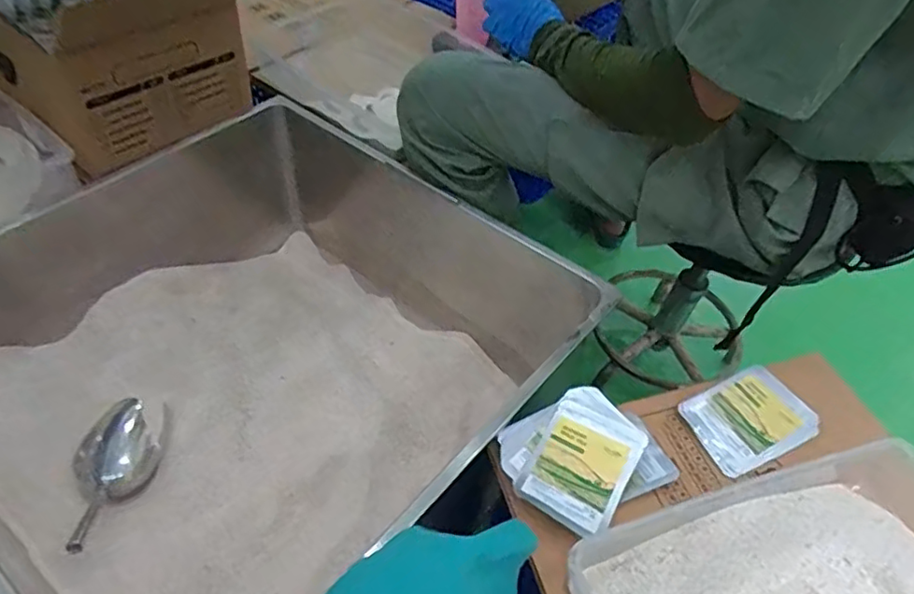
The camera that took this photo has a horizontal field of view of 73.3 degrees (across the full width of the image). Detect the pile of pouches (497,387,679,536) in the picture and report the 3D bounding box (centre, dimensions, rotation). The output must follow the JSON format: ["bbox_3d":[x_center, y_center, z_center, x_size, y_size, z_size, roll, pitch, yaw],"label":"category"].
[{"bbox_3d":[0.124,0.153,0.595,0.153,0.014,0.124,-26,57,-25],"label":"pile of pouches"}]

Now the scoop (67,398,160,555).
[{"bbox_3d":[-0.425,0.214,0.763,0.089,0.048,0.233,-5,32,-9],"label":"scoop"}]

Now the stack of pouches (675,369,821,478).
[{"bbox_3d":[0.310,0.130,0.656,0.133,0.012,0.093,-18,53,-20],"label":"stack of pouches"}]

